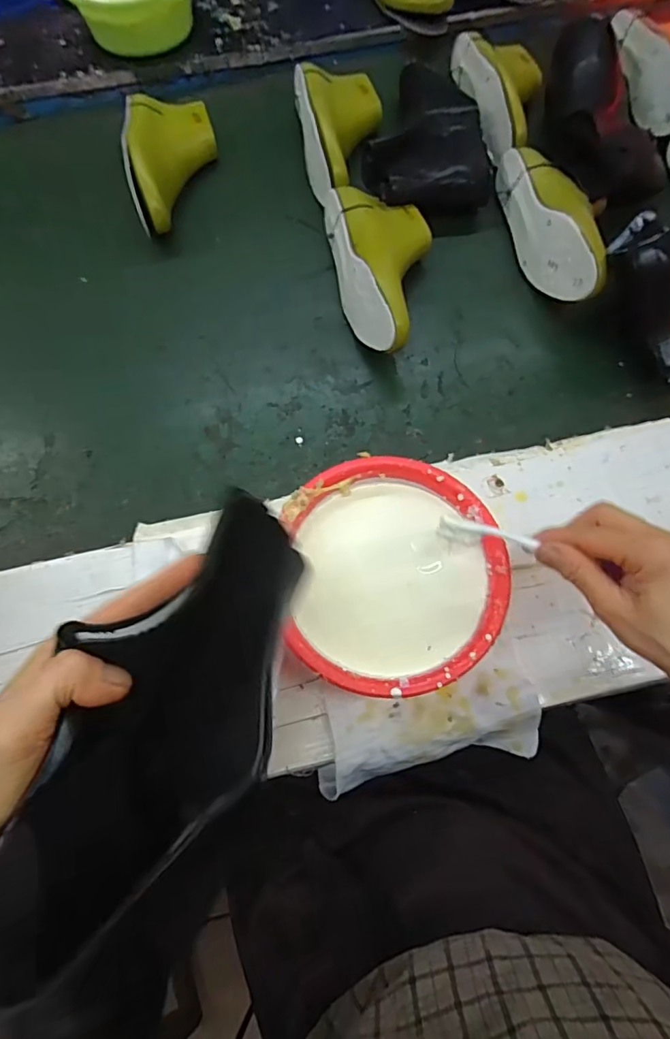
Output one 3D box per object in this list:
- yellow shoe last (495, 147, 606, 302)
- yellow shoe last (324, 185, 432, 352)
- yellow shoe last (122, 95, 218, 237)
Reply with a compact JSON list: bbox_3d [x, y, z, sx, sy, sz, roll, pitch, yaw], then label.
[{"bbox_3d":[0.280,-0.369,0.617,0.099,0.079,0.250,-6,69,-1],"label":"yellow shoe last"},{"bbox_3d":[0.063,-0.303,0.592,0.115,0.085,0.246,-10,69,-3],"label":"yellow shoe last"},{"bbox_3d":[-0.222,-0.488,0.675,0.105,0.085,0.240,-4,69,-1],"label":"yellow shoe last"}]

